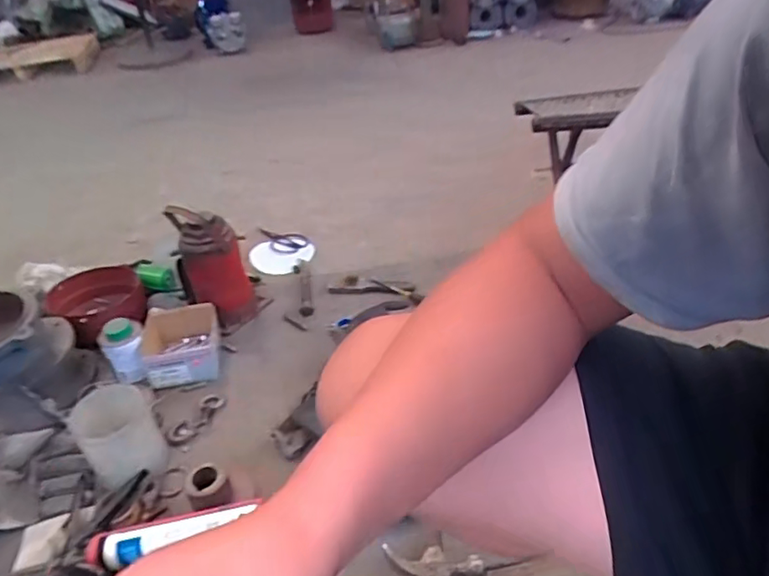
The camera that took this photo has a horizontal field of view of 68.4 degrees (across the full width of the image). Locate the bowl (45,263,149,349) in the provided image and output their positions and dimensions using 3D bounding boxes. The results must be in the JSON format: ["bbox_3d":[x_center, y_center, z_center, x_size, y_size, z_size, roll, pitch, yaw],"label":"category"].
[{"bbox_3d":[-0.659,0.026,1.315,0.205,0.083,0.254,-29,43,-27],"label":"bowl"}]

